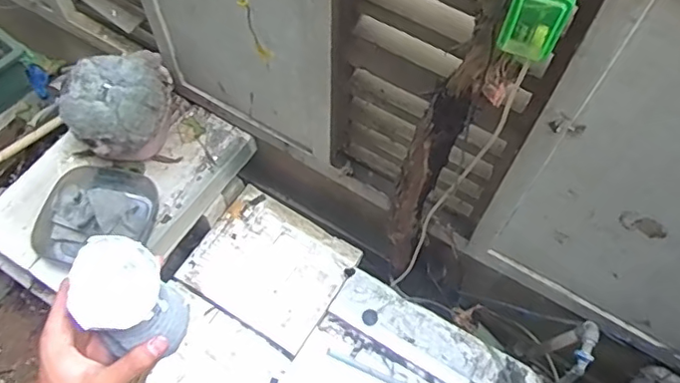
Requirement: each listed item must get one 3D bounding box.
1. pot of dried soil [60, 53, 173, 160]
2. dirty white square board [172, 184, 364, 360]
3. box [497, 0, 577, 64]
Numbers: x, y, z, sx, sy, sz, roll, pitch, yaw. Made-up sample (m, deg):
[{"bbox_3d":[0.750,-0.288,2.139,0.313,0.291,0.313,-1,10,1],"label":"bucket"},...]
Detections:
[{"bbox_3d":[-0.507,-0.190,1.324,0.208,0.268,0.231,-11,63,-7],"label":"pot of dried soil"},{"bbox_3d":[-0.179,0.191,1.462,0.369,0.031,0.318,30,65,14],"label":"dirty white square board"},{"bbox_3d":[0.208,-0.179,0.603,0.060,0.091,0.023,19,63,9],"label":"box"}]

